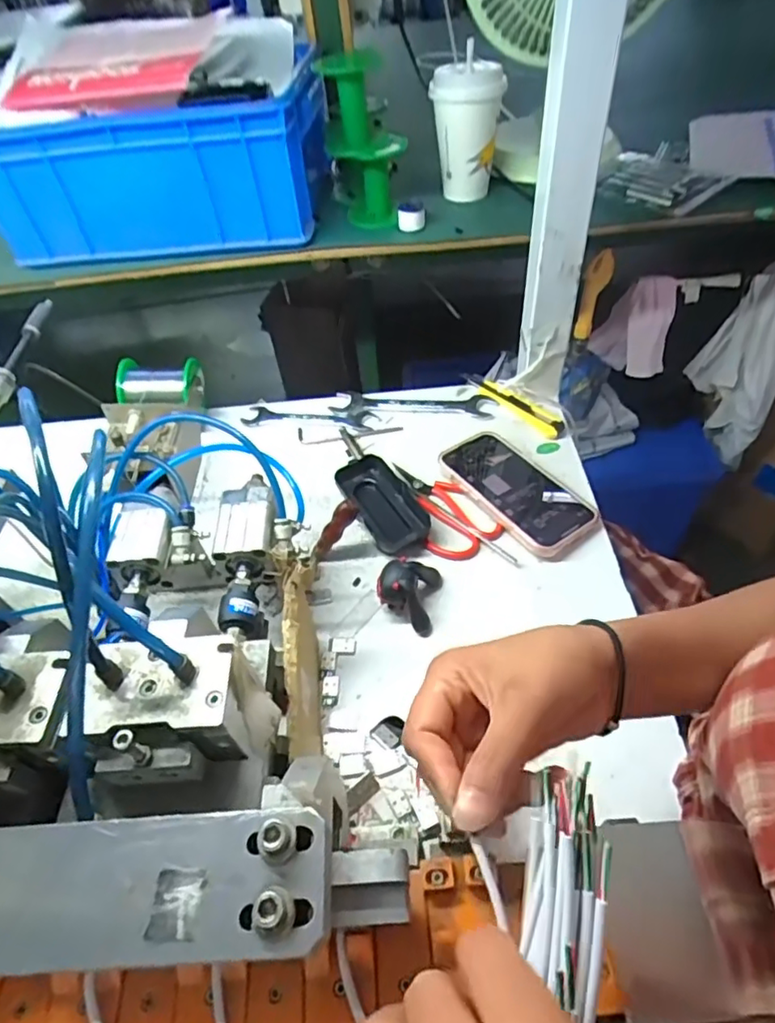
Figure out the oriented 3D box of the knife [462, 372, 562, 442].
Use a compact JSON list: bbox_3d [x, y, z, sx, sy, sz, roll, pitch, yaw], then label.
[{"bbox_3d":[0.136,-0.120,0.635,0.027,0.012,0.140,-35,55,-22],"label":"knife"}]

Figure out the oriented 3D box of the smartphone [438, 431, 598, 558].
[{"bbox_3d":[0.121,-0.021,0.546,0.079,0.015,0.150,-32,54,-20],"label":"smartphone"}]

